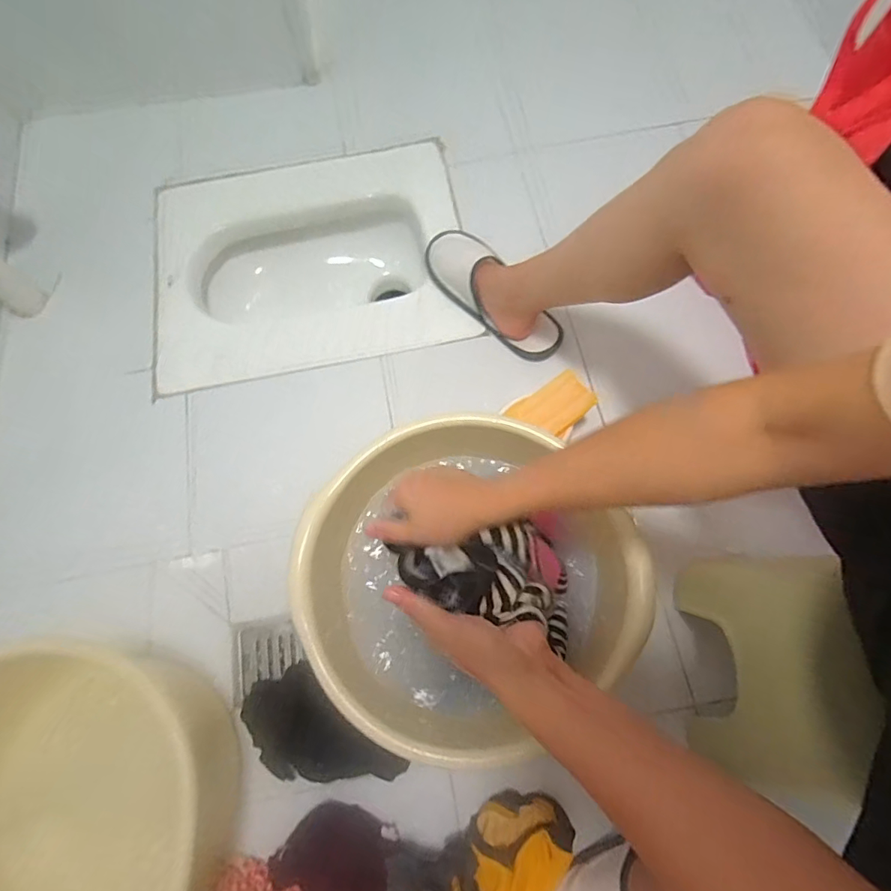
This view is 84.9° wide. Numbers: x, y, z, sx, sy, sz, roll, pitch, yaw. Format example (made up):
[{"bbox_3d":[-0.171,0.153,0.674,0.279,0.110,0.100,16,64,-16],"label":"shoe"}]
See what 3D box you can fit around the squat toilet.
[{"bbox_3d":[-0.228,-0.297,0.891,0.515,0.188,0.424,-10,69,-1],"label":"squat toilet"}]

